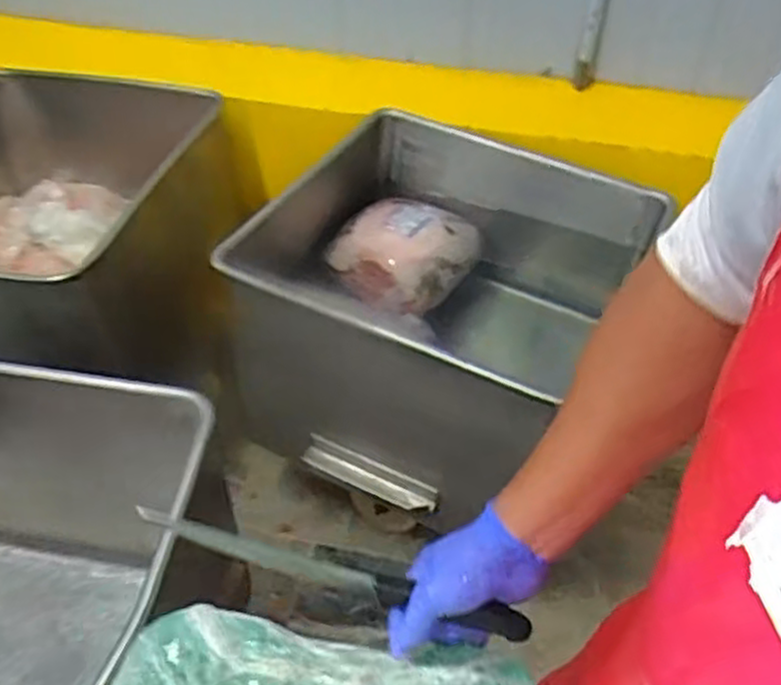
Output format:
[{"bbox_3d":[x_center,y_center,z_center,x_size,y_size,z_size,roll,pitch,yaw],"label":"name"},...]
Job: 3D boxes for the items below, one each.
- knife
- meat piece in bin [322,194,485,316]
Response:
[{"bbox_3d":[-0.049,0.194,0.639,0.341,0.037,0.022,16,40,4],"label":"knife"},{"bbox_3d":[0.009,-0.185,1.578,0.236,0.105,0.372,26,48,24],"label":"meat piece in bin"}]

